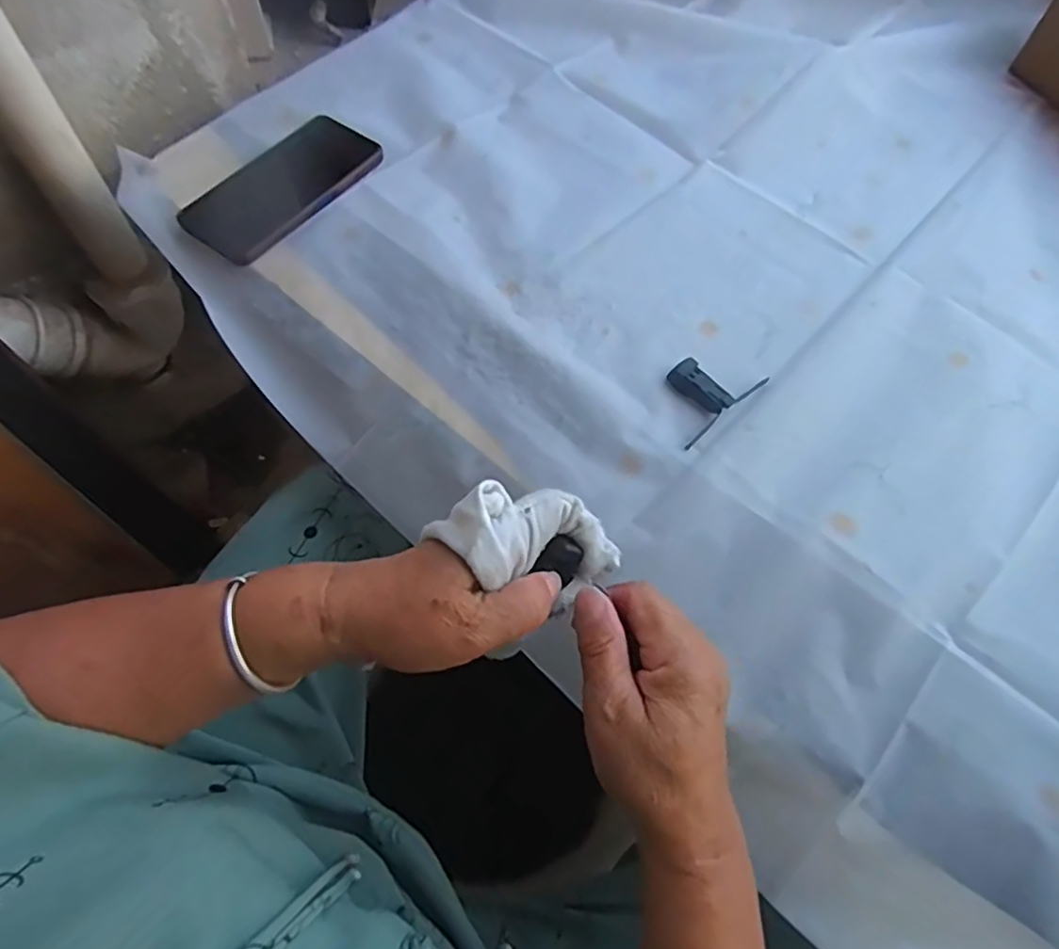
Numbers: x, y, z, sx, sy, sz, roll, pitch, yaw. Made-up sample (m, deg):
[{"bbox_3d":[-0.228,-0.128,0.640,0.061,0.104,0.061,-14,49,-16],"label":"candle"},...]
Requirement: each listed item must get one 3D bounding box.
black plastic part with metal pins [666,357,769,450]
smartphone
[{"bbox_3d":[0.123,-0.061,0.447,0.083,0.011,0.049,-38,70,-19],"label":"black plastic part with metal pins"},{"bbox_3d":[-0.203,-0.242,0.527,0.081,0.008,0.165,35,67,15],"label":"smartphone"}]

